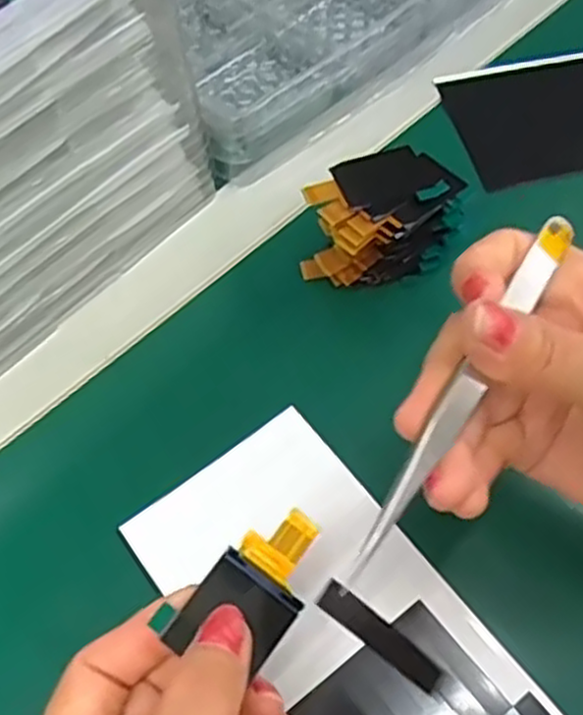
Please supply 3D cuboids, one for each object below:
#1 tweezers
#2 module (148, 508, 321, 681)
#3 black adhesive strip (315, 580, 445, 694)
[{"bbox_3d":[0.050,0.008,0.212,0.008,0.007,0.126,29,69,18],"label":"tweezers"},{"bbox_3d":[-0.010,0.067,0.216,0.028,0.004,0.050,42,74,7],"label":"module"},{"bbox_3d":[0.023,0.071,0.193,0.039,0.004,0.008,41,67,-7],"label":"black adhesive strip"}]

